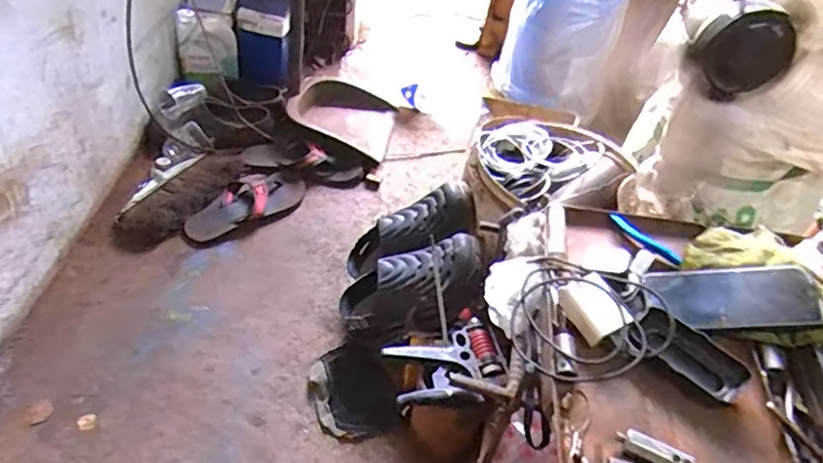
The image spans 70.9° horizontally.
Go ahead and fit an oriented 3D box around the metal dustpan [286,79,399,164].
[{"bbox_3d":[-0.151,-0.286,1.394,0.249,0.079,0.274,18,47,10],"label":"metal dustpan"}]

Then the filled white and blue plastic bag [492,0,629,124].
[{"bbox_3d":[0.365,-0.492,1.392,0.268,0.420,0.173,16,44,6],"label":"filled white and blue plastic bag"}]

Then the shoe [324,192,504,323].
[{"bbox_3d":[-0.014,0.006,0.957,0.072,0.271,0.097,42,38,-30],"label":"shoe"}]

